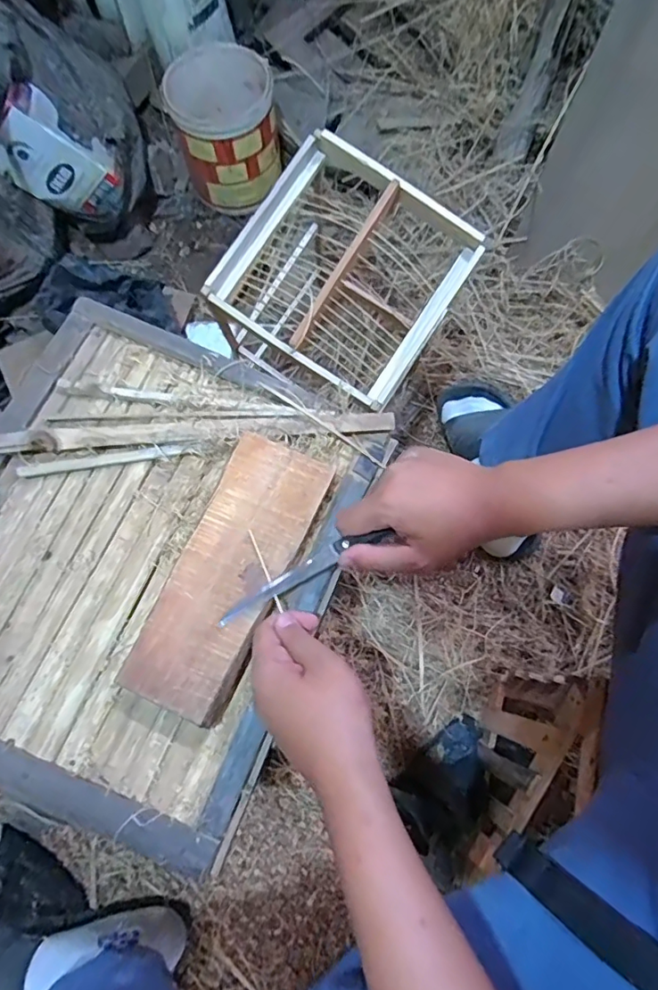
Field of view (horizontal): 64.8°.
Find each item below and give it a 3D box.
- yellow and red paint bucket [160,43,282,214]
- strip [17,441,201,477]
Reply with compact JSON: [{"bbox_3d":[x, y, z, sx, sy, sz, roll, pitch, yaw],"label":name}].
[{"bbox_3d":[-0.181,-0.653,0.942,0.176,0.163,0.185,0,73,1],"label":"yellow and red paint bucket"},{"bbox_3d":[-0.198,-0.032,0.471,0.159,0.011,0.010,-9,73,-2],"label":"strip"}]

